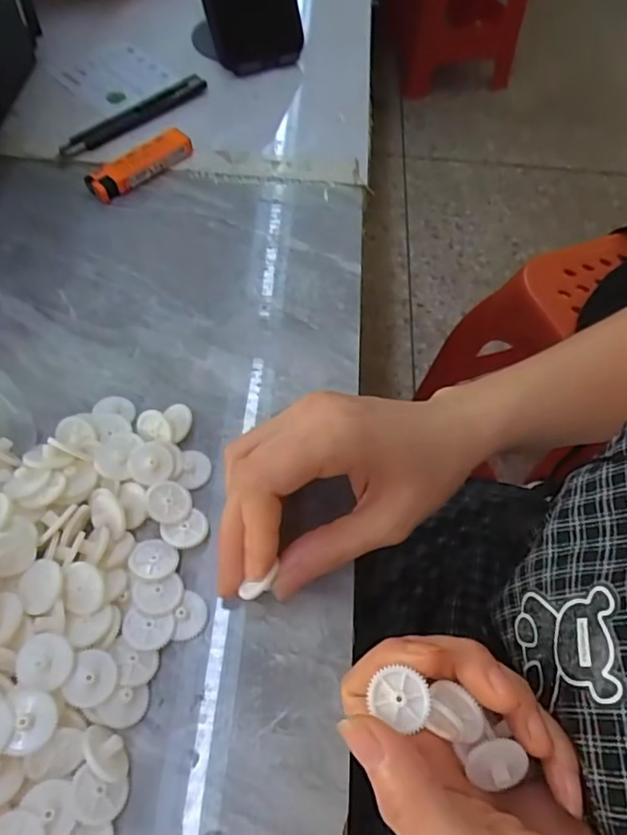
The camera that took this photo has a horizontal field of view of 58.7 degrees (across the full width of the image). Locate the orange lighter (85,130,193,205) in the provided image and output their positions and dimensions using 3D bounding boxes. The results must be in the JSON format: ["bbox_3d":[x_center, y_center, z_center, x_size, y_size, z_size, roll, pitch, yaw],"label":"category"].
[{"bbox_3d":[-0.125,-0.184,0.404,0.079,0.017,0.023,-37,68,-22],"label":"orange lighter"}]

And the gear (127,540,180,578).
[{"bbox_3d":[-0.075,0.065,0.259,0.022,0.004,0.019,17,60,7],"label":"gear"}]

